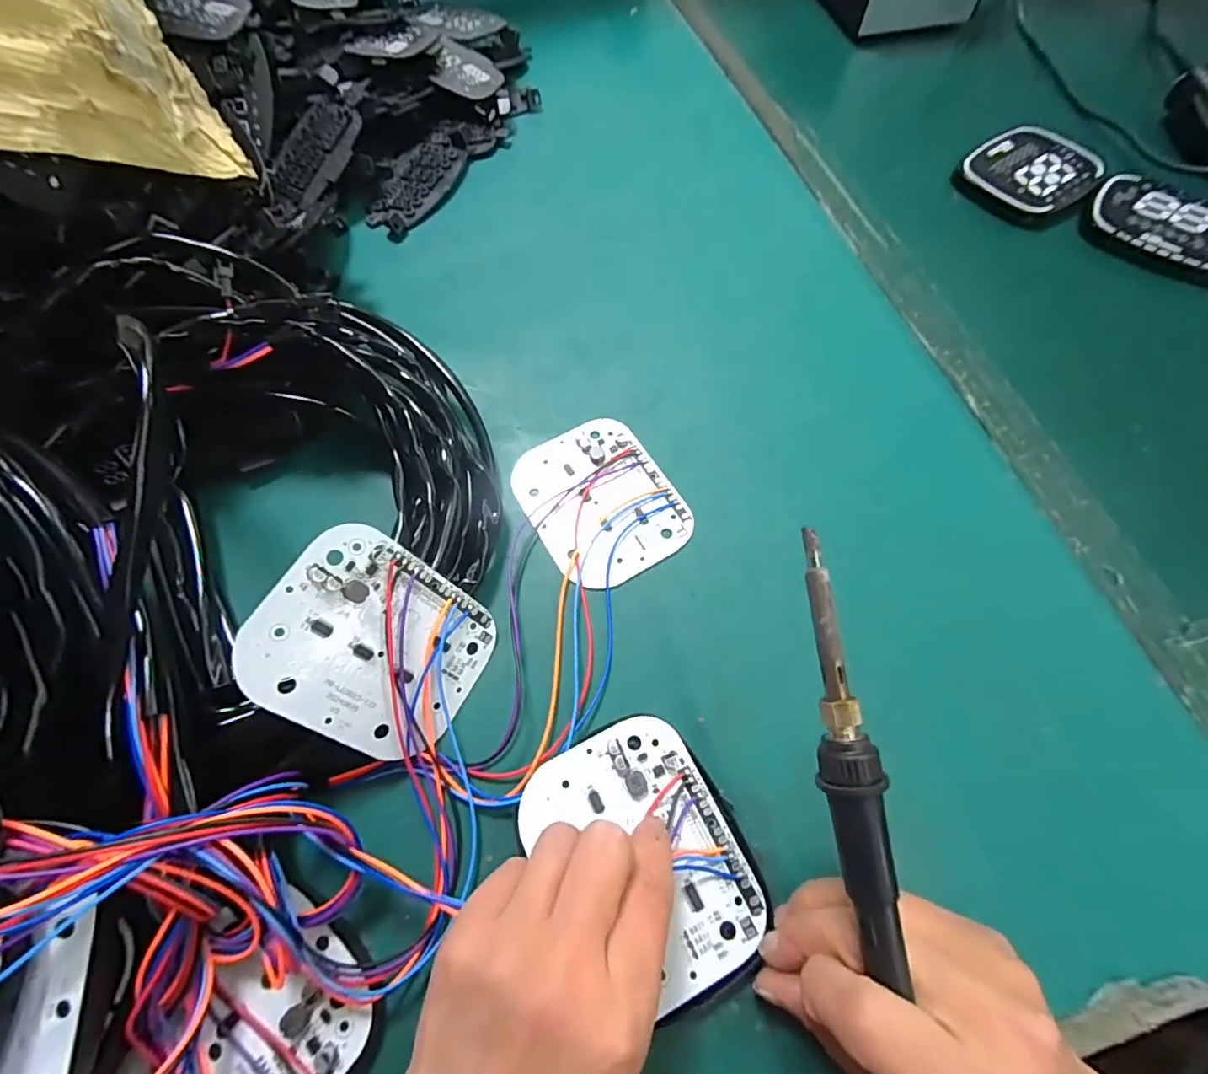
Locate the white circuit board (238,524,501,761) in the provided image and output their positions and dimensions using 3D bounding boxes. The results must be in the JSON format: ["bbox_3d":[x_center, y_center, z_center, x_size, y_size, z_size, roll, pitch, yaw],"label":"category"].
[{"bbox_3d":[-0.100,0.048,0.242,0.006,0.100,0.083,2,55,49],"label":"white circuit board"}]

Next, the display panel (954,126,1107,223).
[{"bbox_3d":[0.348,-0.296,0.434,0.095,0.018,0.086,-39,70,-15],"label":"display panel"}]

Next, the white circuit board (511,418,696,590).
[{"bbox_3d":[-0.003,-0.023,0.316,0.082,0.004,0.102,-29,68,-11],"label":"white circuit board"}]

